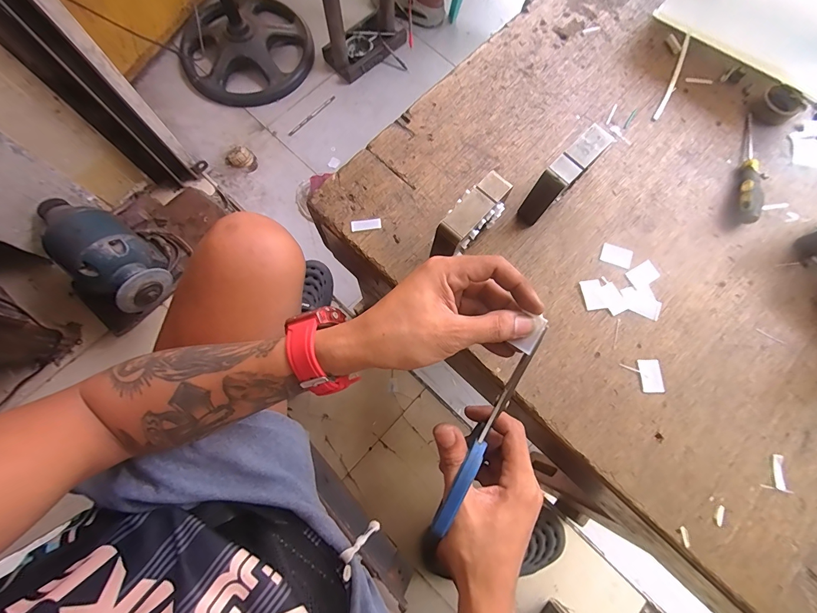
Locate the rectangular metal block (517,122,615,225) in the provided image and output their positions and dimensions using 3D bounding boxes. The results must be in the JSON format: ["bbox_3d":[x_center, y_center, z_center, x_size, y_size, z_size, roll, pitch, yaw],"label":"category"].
[{"bbox_3d":[0.144,-0.118,0.345,0.025,0.076,0.078,43,79,8],"label":"rectangular metal block"}]

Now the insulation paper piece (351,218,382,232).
[{"bbox_3d":[-0.043,-0.083,0.369,0.031,0.004,0.011,-11,77,-4],"label":"insulation paper piece"}]

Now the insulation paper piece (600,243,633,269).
[{"bbox_3d":[0.212,-0.052,0.368,0.030,0.004,0.022,18,76,3],"label":"insulation paper piece"}]

